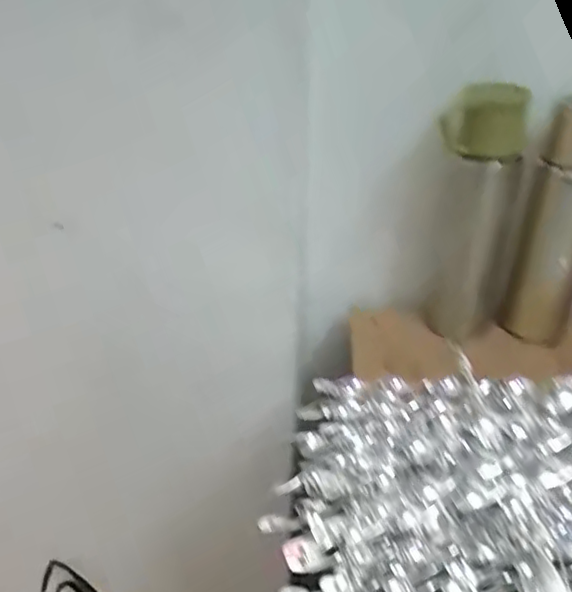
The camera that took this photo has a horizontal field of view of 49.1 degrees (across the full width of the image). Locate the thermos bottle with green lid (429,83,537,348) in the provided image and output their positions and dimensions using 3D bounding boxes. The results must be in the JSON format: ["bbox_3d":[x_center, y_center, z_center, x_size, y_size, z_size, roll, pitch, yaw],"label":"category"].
[{"bbox_3d":[0.190,-0.077,0.625,0.076,0.256,0.072,14,33,23],"label":"thermos bottle with green lid"}]

